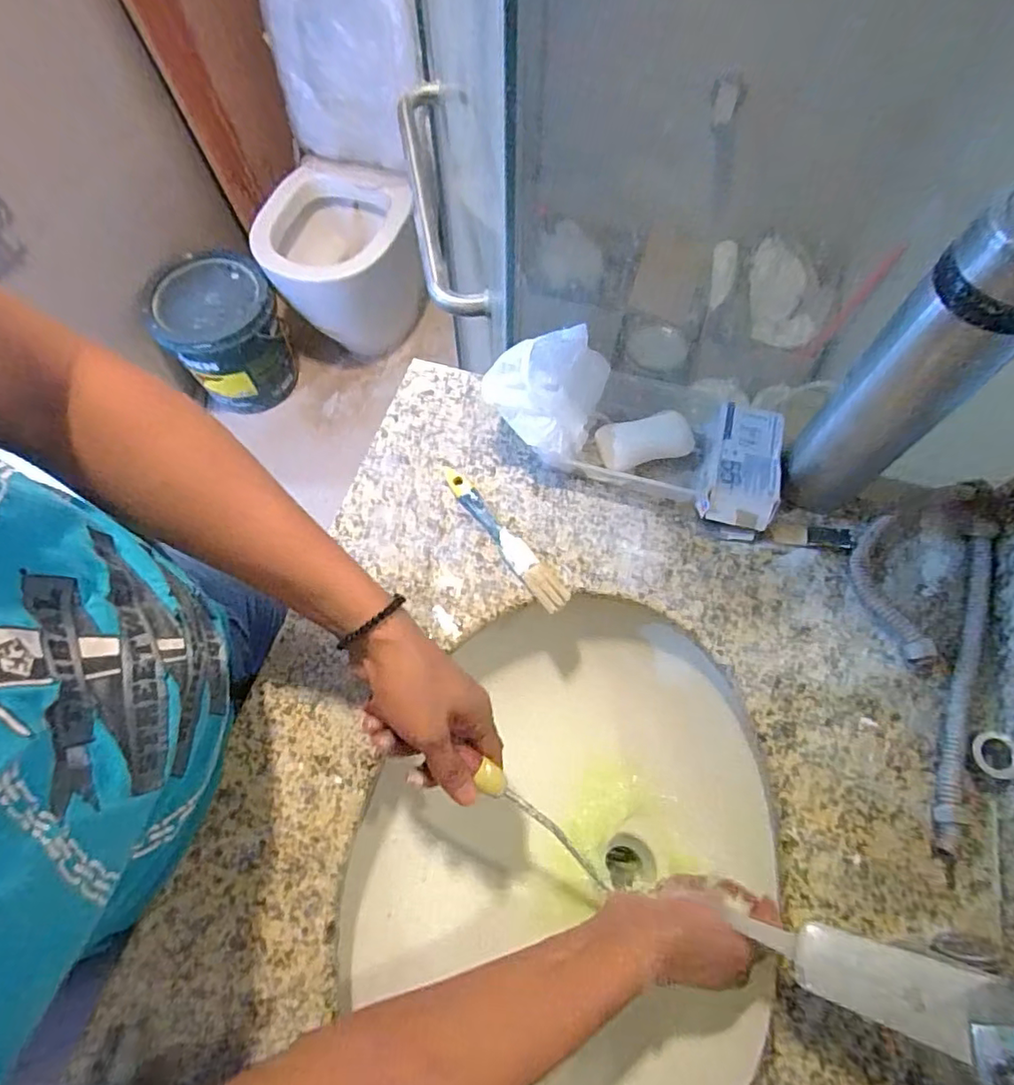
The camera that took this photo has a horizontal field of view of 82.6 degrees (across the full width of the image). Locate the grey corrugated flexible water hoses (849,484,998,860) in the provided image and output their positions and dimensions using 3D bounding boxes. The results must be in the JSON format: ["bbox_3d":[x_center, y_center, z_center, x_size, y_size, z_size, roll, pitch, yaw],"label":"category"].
[{"bbox_3d":[0.345,0.078,0.487,0.114,0.023,0.316,21,68,10],"label":"grey corrugated flexible water hoses"}]

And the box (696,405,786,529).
[{"bbox_3d":[0.223,-0.069,0.546,0.066,0.040,0.120,17,67,9],"label":"box"}]

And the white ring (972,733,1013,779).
[{"bbox_3d":[0.370,0.161,0.436,0.029,0.007,0.034,-23,45,37],"label":"white ring"}]

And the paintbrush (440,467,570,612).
[{"bbox_3d":[-0.004,-0.009,0.539,0.028,0.013,0.175,-34,69,-13],"label":"paintbrush"}]

